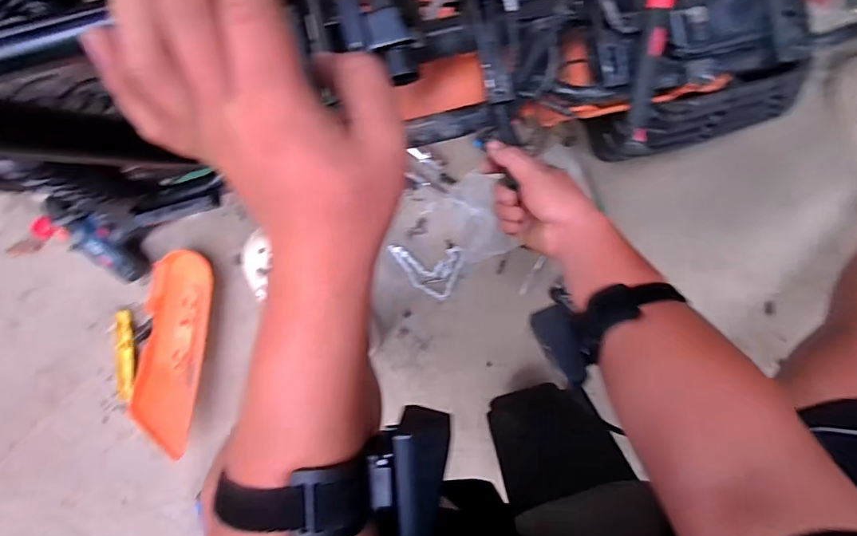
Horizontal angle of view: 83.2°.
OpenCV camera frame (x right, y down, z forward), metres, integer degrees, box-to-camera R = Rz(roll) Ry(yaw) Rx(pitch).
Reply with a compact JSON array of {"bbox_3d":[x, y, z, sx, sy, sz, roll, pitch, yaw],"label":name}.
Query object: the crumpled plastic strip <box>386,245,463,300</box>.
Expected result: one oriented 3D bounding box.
[{"bbox_3d":[-0.004,0.008,0.799,0.114,0.008,0.085,1,98,0],"label":"crumpled plastic strip"}]

